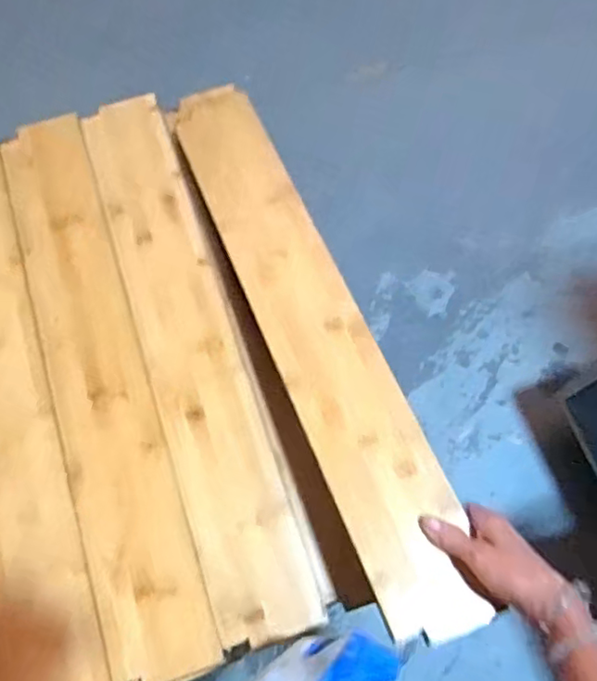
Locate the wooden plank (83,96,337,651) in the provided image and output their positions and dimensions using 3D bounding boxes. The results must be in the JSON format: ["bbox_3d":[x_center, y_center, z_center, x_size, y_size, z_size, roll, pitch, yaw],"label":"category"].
[{"bbox_3d":[-0.130,-0.012,0.736,0.113,0.022,0.707,-18,73,-6],"label":"wooden plank"}]

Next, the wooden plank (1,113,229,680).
[{"bbox_3d":[-0.236,0.024,0.718,0.126,0.016,0.703,-18,73,-6],"label":"wooden plank"}]

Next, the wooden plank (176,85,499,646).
[{"bbox_3d":[0.005,-0.047,0.720,0.110,0.015,0.762,-20,64,-7],"label":"wooden plank"}]

